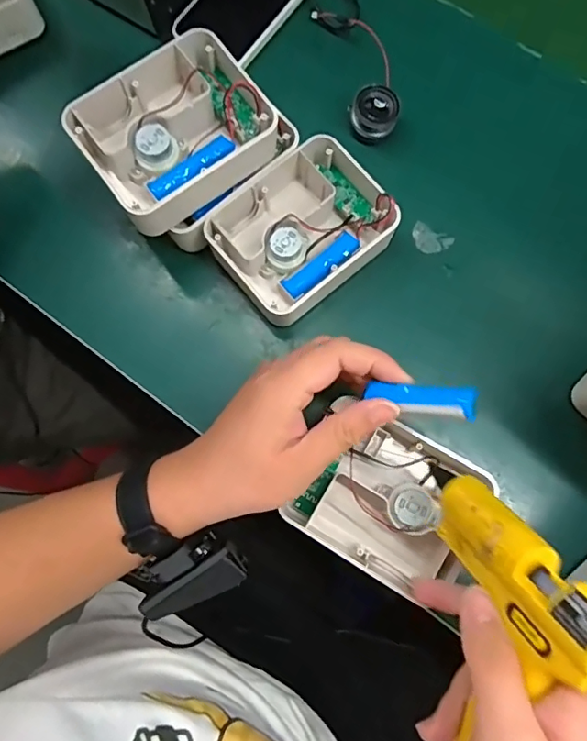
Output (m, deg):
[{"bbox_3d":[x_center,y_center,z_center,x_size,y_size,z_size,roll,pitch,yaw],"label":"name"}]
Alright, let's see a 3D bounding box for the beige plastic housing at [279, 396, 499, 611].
[{"bbox_3d":[0.067,0.093,0.369,0.124,0.044,0.104,28,80,7],"label":"beige plastic housing"}]

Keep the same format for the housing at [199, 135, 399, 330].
[{"bbox_3d":[0.009,-0.111,0.408,0.138,0.043,0.099,-41,80,-7],"label":"housing"}]

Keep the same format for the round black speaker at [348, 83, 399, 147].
[{"bbox_3d":[0.067,-0.214,0.433,0.038,0.024,0.036,0,78,1],"label":"round black speaker"}]

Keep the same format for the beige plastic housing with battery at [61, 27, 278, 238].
[{"bbox_3d":[-0.082,-0.168,0.376,0.130,0.044,0.108,-36,80,-6],"label":"beige plastic housing with battery"}]

